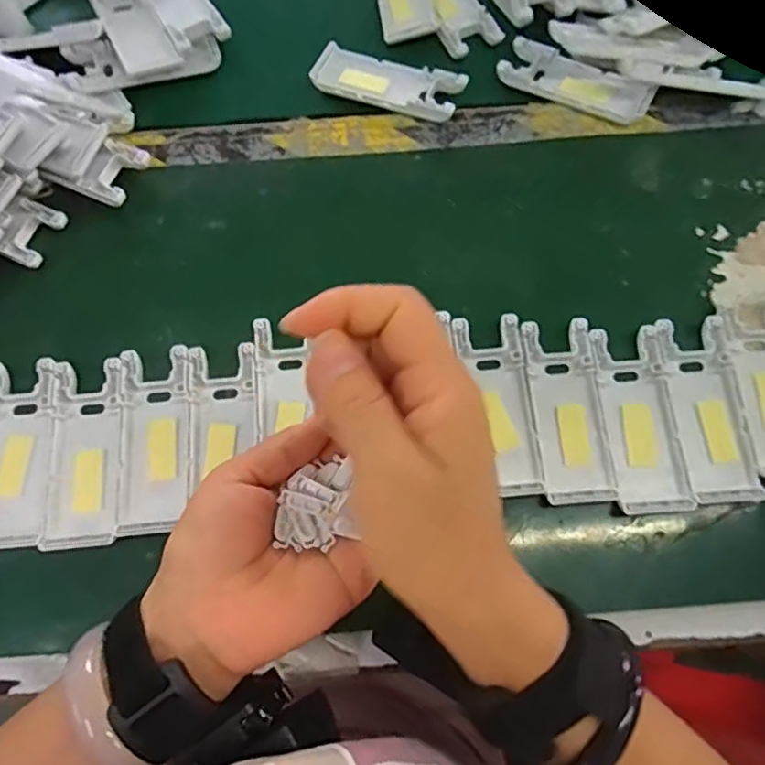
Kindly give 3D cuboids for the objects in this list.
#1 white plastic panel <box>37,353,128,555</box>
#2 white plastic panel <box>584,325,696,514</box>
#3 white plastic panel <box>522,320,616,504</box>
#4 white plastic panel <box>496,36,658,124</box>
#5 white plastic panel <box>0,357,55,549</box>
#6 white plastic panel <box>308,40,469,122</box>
[{"bbox_3d":[-0.167,0.039,0.342,0.039,0.009,0.103,-4,73,-1],"label":"white plastic panel"},{"bbox_3d":[0.143,0.020,0.340,0.040,0.007,0.102,-6,73,-1],"label":"white plastic panel"},{"bbox_3d":[0.103,0.015,0.344,0.039,0.009,0.102,-3,73,0],"label":"white plastic panel"},{"bbox_3d":[0.135,-0.211,0.424,0.103,0.014,0.041,24,74,8],"label":"white plastic panel"},{"bbox_3d":[-0.205,0.040,0.342,0.038,0.012,0.103,-4,73,-1],"label":"white plastic panel"},{"bbox_3d":[0.004,-0.211,0.424,0.103,0.008,0.041,21,74,7],"label":"white plastic panel"}]

